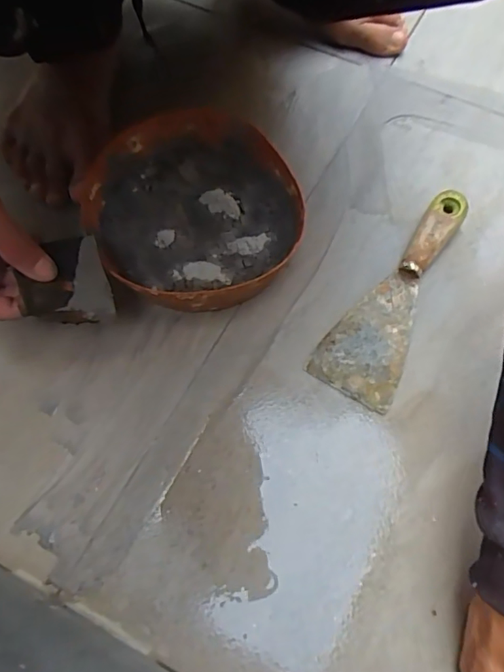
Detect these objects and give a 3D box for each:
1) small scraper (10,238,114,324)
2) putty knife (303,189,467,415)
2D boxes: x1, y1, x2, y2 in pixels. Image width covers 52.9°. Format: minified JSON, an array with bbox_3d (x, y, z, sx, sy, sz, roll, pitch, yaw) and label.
[{"bbox_3d":[-0.132,-0.039,0.356,0.056,0.010,0.066,-10,67,-29],"label":"small scraper"},{"bbox_3d":[0.122,-0.038,0.412,0.065,0.023,0.199,30,69,14],"label":"putty knife"}]

